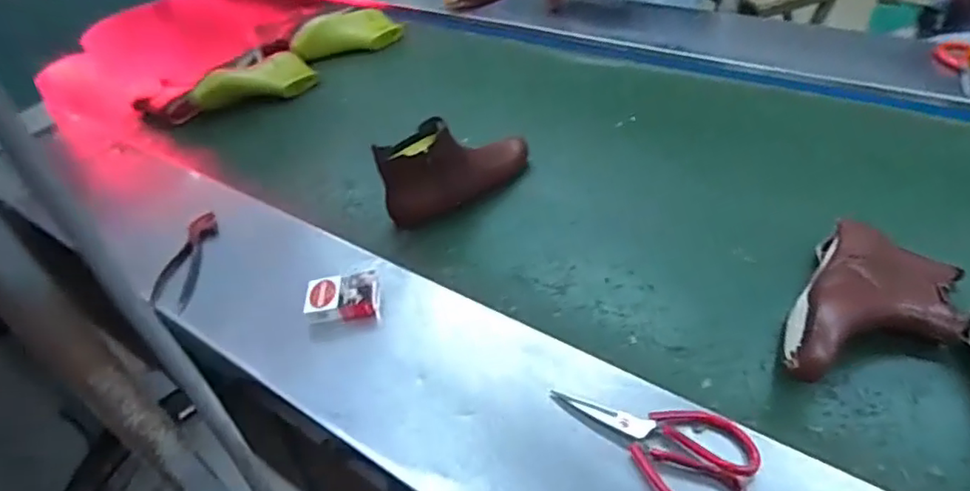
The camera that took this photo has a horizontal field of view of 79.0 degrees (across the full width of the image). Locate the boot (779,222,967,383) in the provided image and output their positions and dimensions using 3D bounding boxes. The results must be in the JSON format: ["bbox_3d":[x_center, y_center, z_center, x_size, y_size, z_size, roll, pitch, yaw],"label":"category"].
[{"bbox_3d":[0.440,0.076,0.659,0.159,0.076,0.258,22,50,28],"label":"boot"}]

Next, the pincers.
[{"bbox_3d":[-0.435,0.015,0.867,0.042,0.019,0.200,-5,42,2],"label":"pincers"}]

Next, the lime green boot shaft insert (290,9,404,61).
[{"bbox_3d":[-0.325,-0.506,1.412,0.269,0.098,0.086,-23,45,-16],"label":"lime green boot shaft insert"}]

